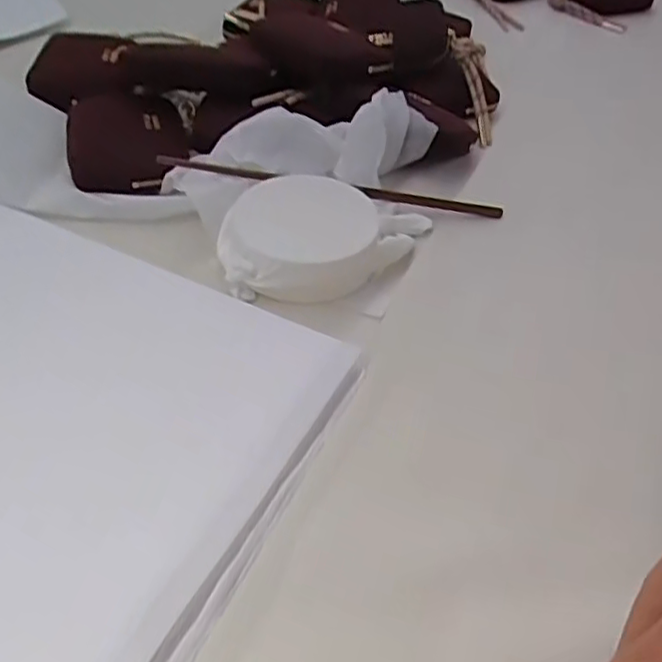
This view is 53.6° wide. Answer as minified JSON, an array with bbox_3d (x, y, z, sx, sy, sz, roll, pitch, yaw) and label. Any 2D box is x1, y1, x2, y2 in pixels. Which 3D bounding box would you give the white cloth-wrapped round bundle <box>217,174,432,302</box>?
[{"bbox_3d":[-0.005,-0.063,0.432,0.124,0.033,0.103,10,46,5],"label":"white cloth-wrapped round bundle"}]

